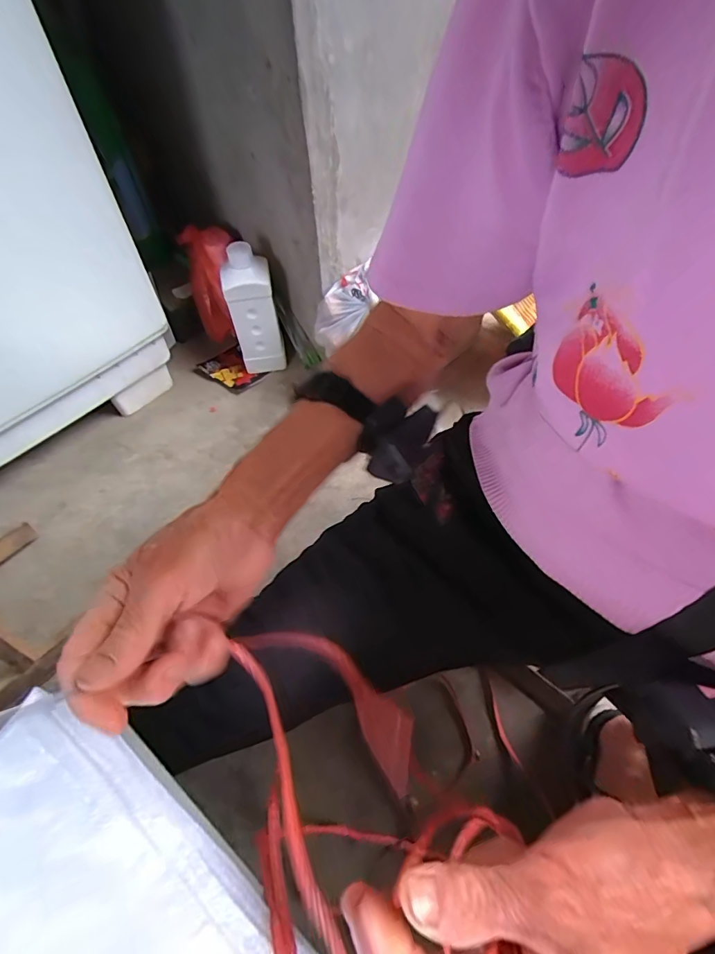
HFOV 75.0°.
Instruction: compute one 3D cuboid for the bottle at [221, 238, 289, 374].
[{"bbox_3d":[-0.166,-0.261,0.757,0.073,0.201,0.054,-12,60,-5],"label":"bottle"}]

